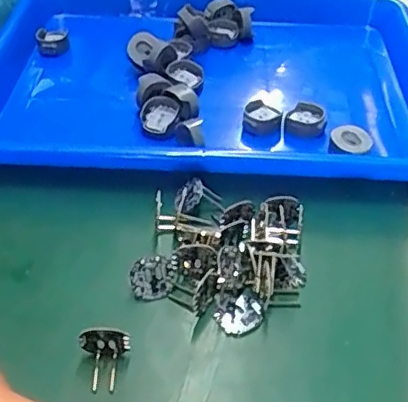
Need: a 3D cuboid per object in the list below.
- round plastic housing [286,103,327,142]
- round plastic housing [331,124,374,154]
[{"bbox_3d":[0.071,-0.056,0.426,0.026,0.016,0.026,5,42,4],"label":"round plastic housing"},{"bbox_3d":[0.098,-0.041,0.403,0.027,0.016,0.007,26,48,24],"label":"round plastic housing"}]

